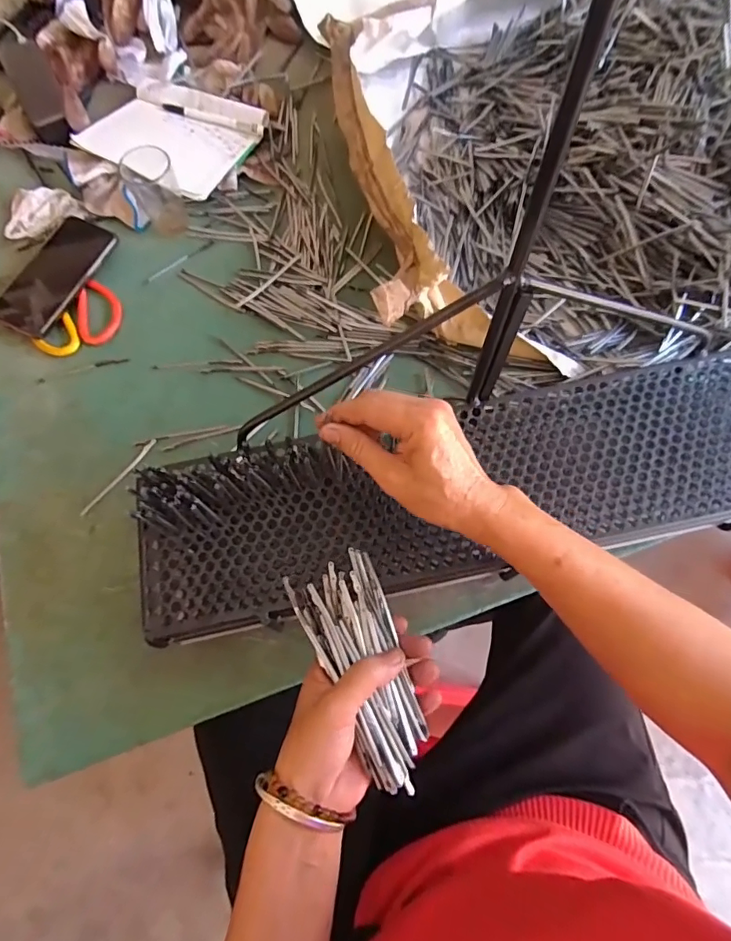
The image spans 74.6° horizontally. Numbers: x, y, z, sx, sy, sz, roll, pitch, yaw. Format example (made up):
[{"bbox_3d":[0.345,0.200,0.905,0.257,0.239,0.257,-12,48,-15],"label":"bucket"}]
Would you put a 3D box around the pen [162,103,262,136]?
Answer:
[{"bbox_3d":[-0.205,-0.472,0.643,0.152,0.016,0.015,23,74,8],"label":"pen"}]

